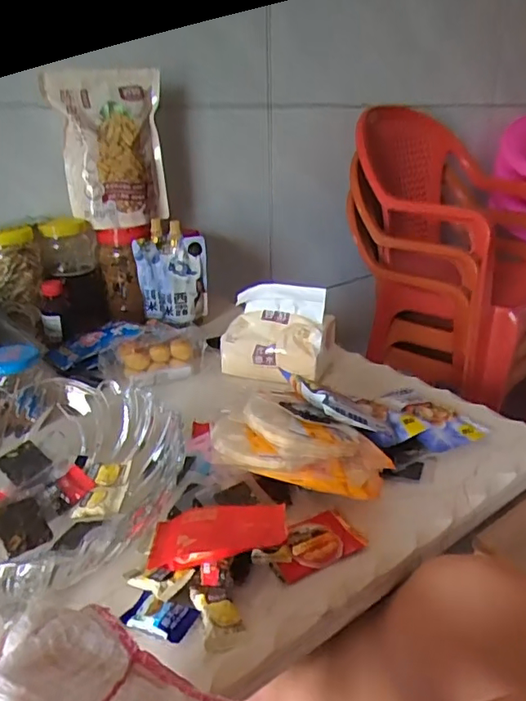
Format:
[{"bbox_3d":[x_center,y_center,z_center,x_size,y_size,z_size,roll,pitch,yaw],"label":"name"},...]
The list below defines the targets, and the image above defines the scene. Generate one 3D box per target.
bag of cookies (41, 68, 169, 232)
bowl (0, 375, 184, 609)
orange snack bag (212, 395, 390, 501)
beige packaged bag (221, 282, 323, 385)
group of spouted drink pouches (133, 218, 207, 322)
[{"bbox_3d":[-0.231,-0.313,0.858,0.167,0.226,0.045,-17,21,-30],"label":"bag of cookies"},{"bbox_3d":[-0.182,0.103,0.445,0.219,0.092,0.202,-1,22,0],"label":"bowl"},{"bbox_3d":[0.036,0.077,0.486,0.153,0.047,0.102,15,24,4],"label":"orange snack bag"},{"bbox_3d":[0.012,-0.023,0.713,0.132,0.113,0.057,6,23,16],"label":"beige packaged bag"},{"bbox_3d":[-0.148,-0.124,0.881,0.092,0.145,0.060,11,25,26],"label":"group of spouted drink pouches"}]

